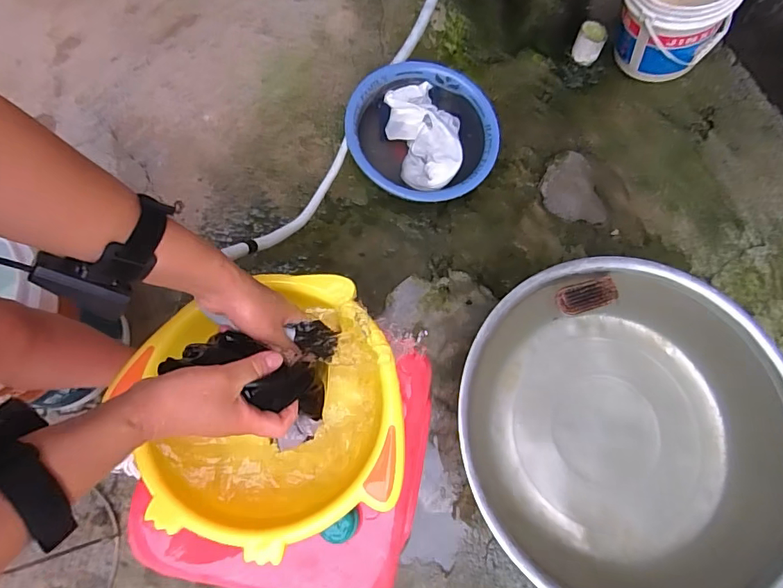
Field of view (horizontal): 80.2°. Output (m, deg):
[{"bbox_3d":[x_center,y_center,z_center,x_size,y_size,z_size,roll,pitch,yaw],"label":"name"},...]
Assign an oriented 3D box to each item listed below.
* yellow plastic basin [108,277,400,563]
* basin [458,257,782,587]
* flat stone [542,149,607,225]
[{"bbox_3d":[-0.121,0.116,0.471,0.256,0.077,0.249,0,73,-1],"label":"yellow plastic basin"},{"bbox_3d":[0.453,0.259,0.926,0.647,0.185,0.624,0,73,-1],"label":"basin"},{"bbox_3d":[0.461,-0.274,1.206,0.143,0.033,0.212,-6,74,-3],"label":"flat stone"}]

